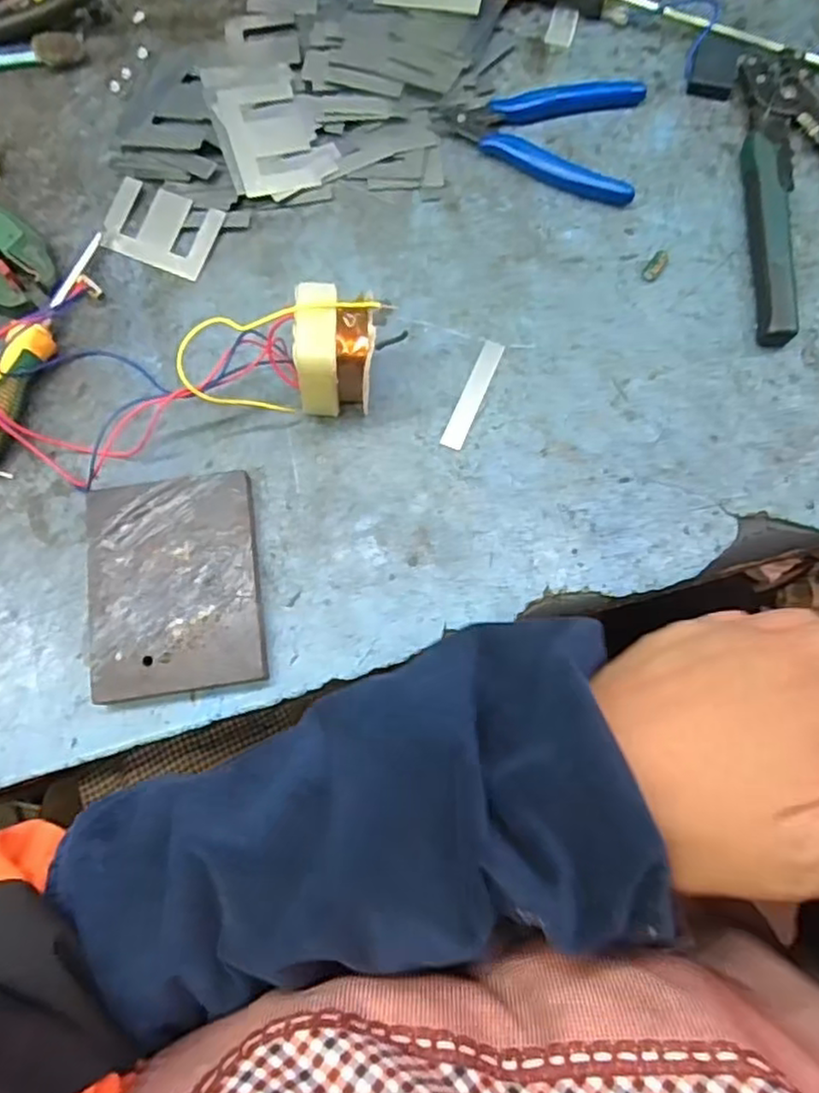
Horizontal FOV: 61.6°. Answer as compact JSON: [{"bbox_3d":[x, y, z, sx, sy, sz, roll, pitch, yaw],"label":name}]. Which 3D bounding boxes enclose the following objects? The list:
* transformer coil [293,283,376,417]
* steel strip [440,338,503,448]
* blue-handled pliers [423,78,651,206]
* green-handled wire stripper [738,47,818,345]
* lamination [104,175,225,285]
[{"bbox_3d":[-0.034,-0.090,0.342,0.042,0.062,0.052,-3,74,0],"label":"transformer coil"},{"bbox_3d":[0.034,-0.082,0.367,0.011,0.004,0.066,22,76,7],"label":"steel strip"},{"bbox_3d":[0.077,-0.251,0.404,0.122,0.010,0.080,17,75,5],"label":"blue-handled pliers"},{"bbox_3d":[0.243,-0.198,0.384,0.106,0.018,0.181,1,74,1],"label":"green-handled wire stripper"},{"bbox_3d":[-0.144,-0.184,0.398,0.065,0.005,0.044,22,76,7],"label":"lamination"}]

